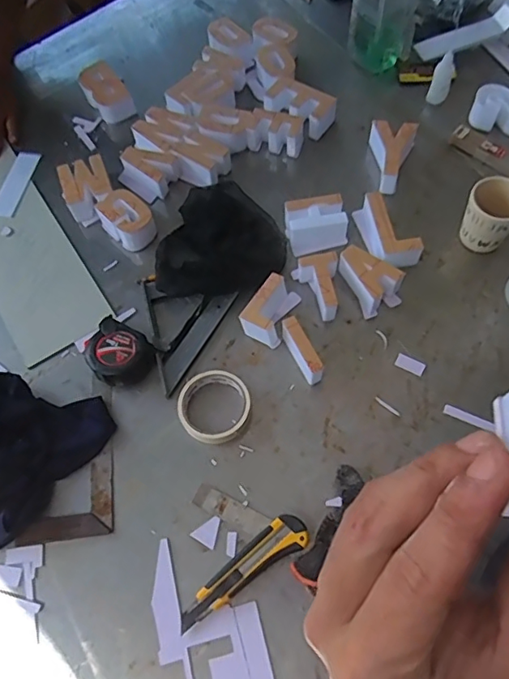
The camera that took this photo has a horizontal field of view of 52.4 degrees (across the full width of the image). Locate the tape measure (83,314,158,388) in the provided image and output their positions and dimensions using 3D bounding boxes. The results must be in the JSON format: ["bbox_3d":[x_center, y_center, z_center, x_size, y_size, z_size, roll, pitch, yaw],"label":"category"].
[{"bbox_3d":[-0.179,0.021,0.687,0.091,0.037,0.076,29,69,17],"label":"tape measure"}]

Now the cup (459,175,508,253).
[{"bbox_3d":[0.327,-0.168,0.718,0.070,0.092,0.064,-2,63,3],"label":"cup"}]

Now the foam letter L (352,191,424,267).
[{"bbox_3d":[0.192,-0.152,0.742,0.060,0.051,0.126,-11,63,-2],"label":"foam letter L"}]

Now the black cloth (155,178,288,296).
[{"bbox_3d":[-0.050,-0.156,0.765,0.182,0.029,0.204,-4,63,2],"label":"black cloth"}]

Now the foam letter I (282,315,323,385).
[{"bbox_3d":[0.062,0.015,0.666,0.017,0.048,0.082,-25,64,-8],"label":"foam letter I"}]

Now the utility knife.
[{"bbox_3d":[-0.013,0.254,0.568,0.162,0.019,0.037,-34,66,-13],"label":"utility knife"}]

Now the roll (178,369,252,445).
[{"bbox_3d":[-0.051,0.083,0.650,0.090,0.022,0.091,-2,63,3],"label":"roll"}]

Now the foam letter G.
[{"bbox_3d":[-0.191,-0.180,0.779,0.062,0.047,0.089,-43,68,-16],"label":"foam letter G"}]

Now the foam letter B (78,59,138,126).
[{"bbox_3d":[-0.261,-0.432,0.906,0.064,0.052,0.108,-31,65,-11],"label":"foam letter B"}]

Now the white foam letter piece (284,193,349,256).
[{"bbox_3d":[0.089,-0.171,0.756,0.084,0.043,0.063,-12,63,-2],"label":"white foam letter piece"}]

